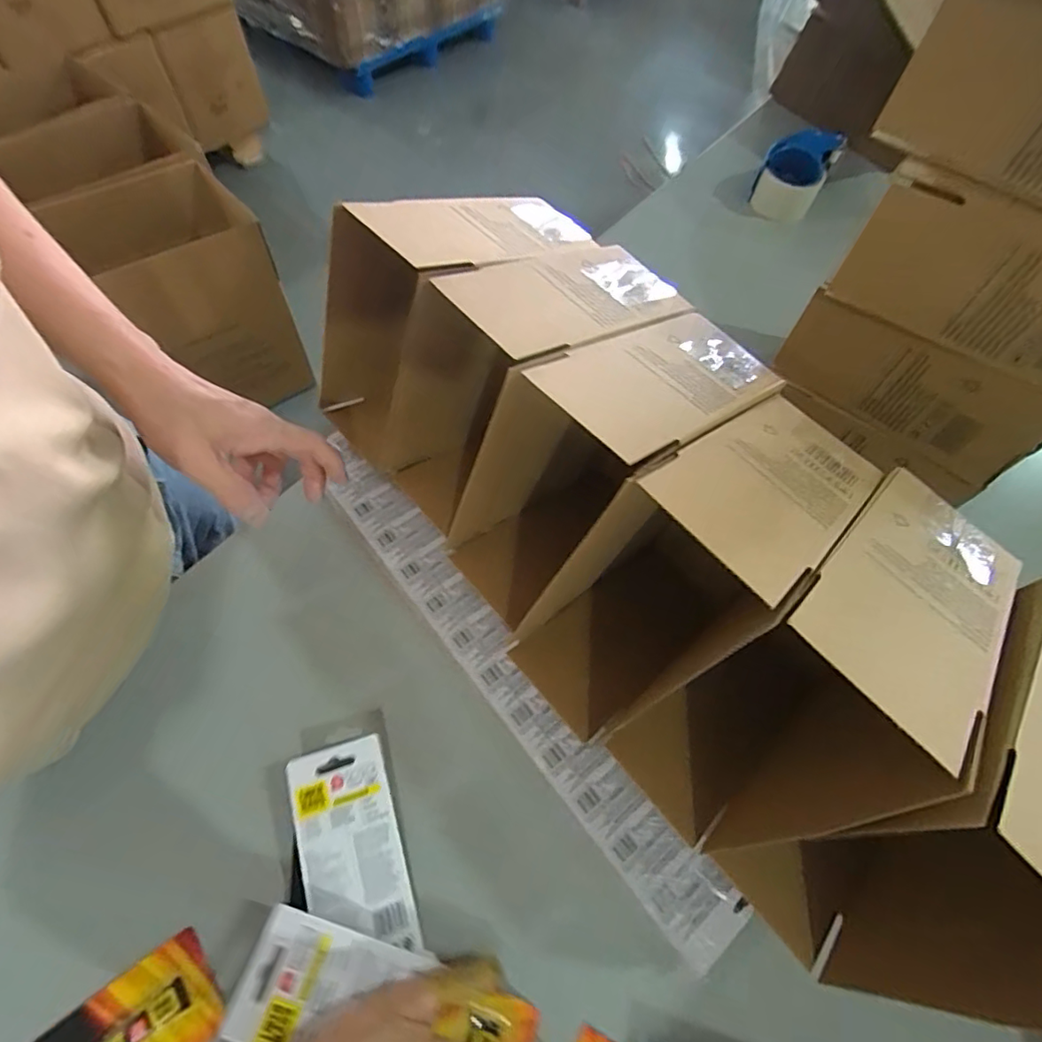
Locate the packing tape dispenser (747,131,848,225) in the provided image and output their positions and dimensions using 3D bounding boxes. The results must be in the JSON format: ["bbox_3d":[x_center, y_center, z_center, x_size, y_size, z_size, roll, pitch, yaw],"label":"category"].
[{"bbox_3d":[0.385,-0.490,0.757,0.090,0.074,0.130,30,64,12],"label":"packing tape dispenser"}]

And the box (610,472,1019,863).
[{"bbox_3d":[0.191,0.089,0.340,0.245,0.202,0.104,-34,69,-19],"label":"box"}]

